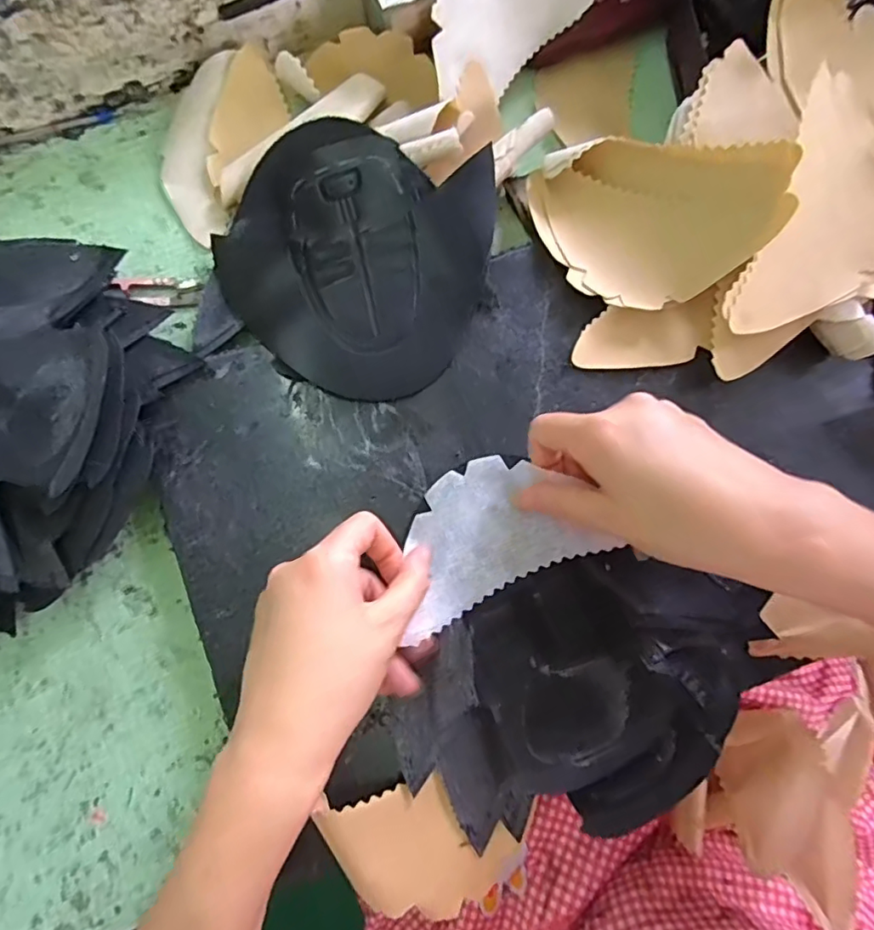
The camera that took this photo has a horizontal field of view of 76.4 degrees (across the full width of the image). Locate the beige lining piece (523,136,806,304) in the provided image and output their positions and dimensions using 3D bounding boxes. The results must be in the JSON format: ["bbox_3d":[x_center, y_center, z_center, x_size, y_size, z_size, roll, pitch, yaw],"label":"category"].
[{"bbox_3d":[0.123,-0.147,0.339,0.146,0.020,0.095,21,100,25],"label":"beige lining piece"}]

